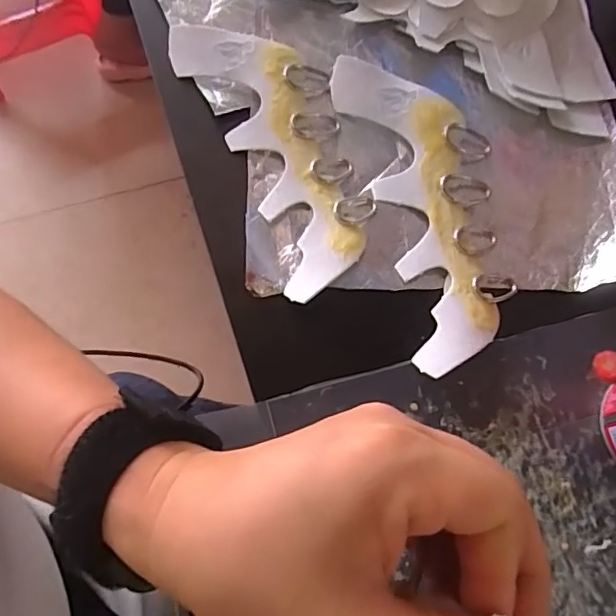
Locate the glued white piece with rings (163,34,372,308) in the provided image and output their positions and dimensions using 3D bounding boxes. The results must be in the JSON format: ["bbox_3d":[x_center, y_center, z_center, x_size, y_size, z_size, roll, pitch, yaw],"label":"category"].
[{"bbox_3d":[-0.017,-0.104,0.352,0.084,0.010,0.205,-20,72,-9],"label":"glued white piece with rings"}]

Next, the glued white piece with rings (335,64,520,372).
[{"bbox_3d":[0.078,-0.067,0.342,0.083,0.011,0.210,-10,70,-6],"label":"glued white piece with rings"}]

